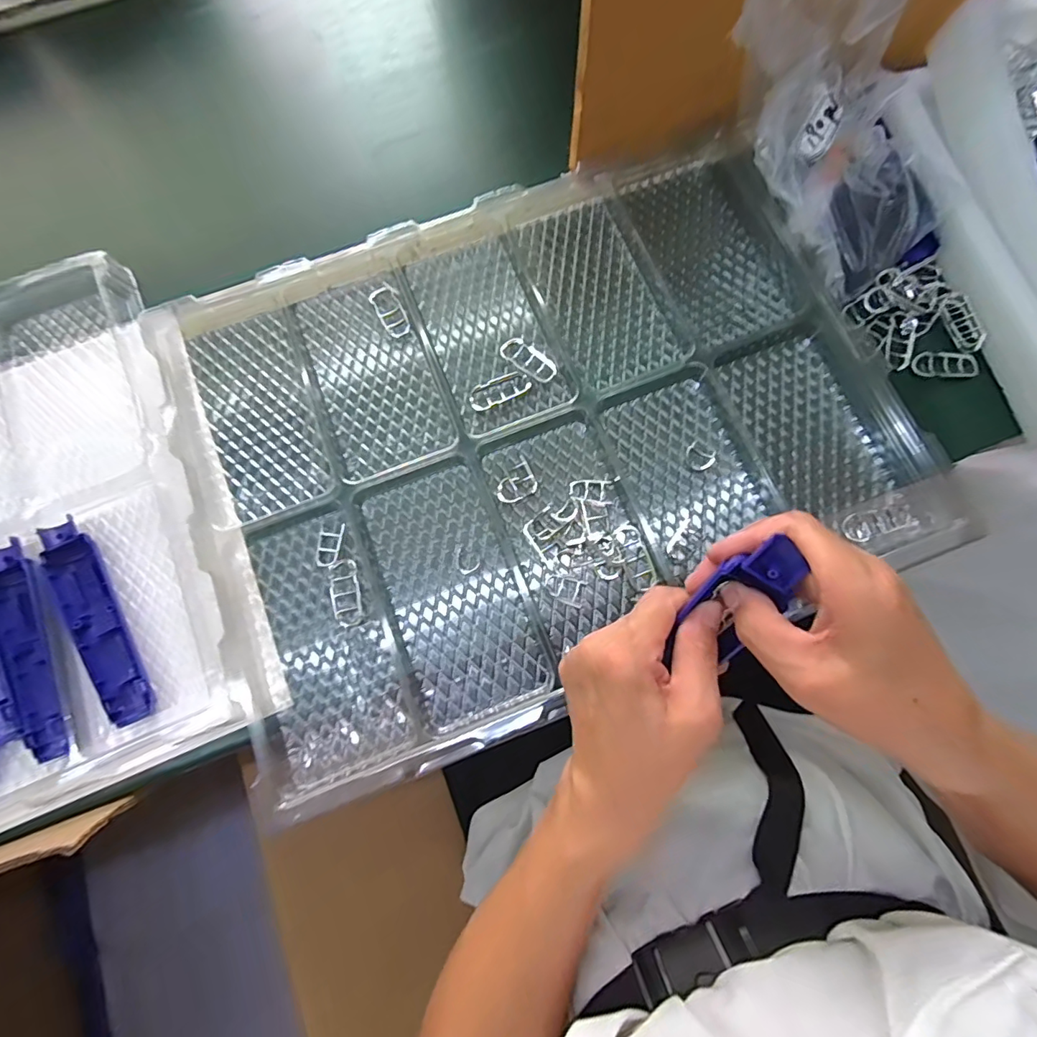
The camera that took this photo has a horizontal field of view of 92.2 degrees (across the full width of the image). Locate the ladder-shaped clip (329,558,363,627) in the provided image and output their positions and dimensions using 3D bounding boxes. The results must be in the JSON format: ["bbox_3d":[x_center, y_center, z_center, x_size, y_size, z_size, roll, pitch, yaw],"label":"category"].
[{"bbox_3d":[-0.135,0.058,0.388,0.023,0.004,0.050,-12,77,-1],"label":"ladder-shaped clip"}]

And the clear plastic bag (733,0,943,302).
[{"bbox_3d":[0.276,-0.318,0.390,0.147,0.149,0.197,-32,78,-6],"label":"clear plastic bag"}]

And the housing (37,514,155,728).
[{"bbox_3d":[-0.321,0.077,0.378,0.032,0.013,0.165,-29,78,-5],"label":"housing"}]

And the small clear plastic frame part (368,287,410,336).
[{"bbox_3d":[-0.113,-0.184,0.443,0.024,0.011,0.050,-27,78,-5],"label":"small clear plastic frame part"}]

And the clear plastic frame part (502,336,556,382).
[{"bbox_3d":[0.009,-0.137,0.430,0.052,0.007,0.024,44,82,10],"label":"clear plastic frame part"}]

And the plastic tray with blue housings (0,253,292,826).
[{"bbox_3d":[-0.519,0.056,0.393,0.575,0.054,0.438,-23,77,-4],"label":"plastic tray with blue housings"}]

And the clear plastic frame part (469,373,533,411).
[{"bbox_3d":[-0.016,-0.109,0.425,0.052,0.006,0.020,-25,78,-4],"label":"clear plastic frame part"}]

